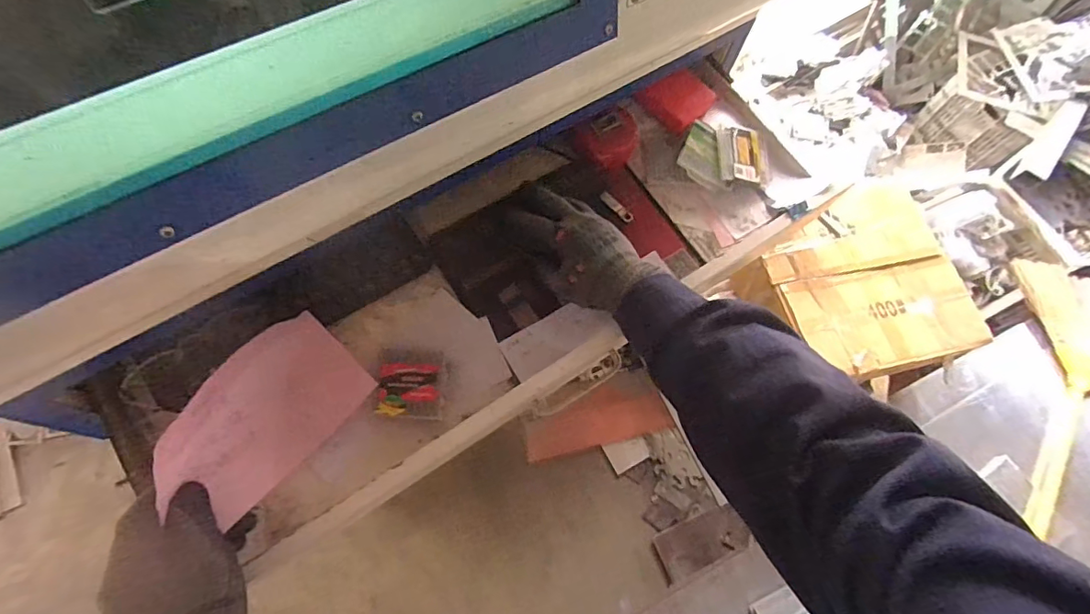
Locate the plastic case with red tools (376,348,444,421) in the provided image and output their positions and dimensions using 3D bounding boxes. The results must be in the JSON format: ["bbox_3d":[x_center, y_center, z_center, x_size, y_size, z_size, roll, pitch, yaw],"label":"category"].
[{"bbox_3d":[-0.130,0.075,0.502,0.060,0.017,0.065,1,67,-4],"label":"plastic case with red tools"}]

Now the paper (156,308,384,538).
[{"bbox_3d":[-0.233,0.088,0.442,0.105,0.048,0.178,53,42,-17],"label":"paper"}]

